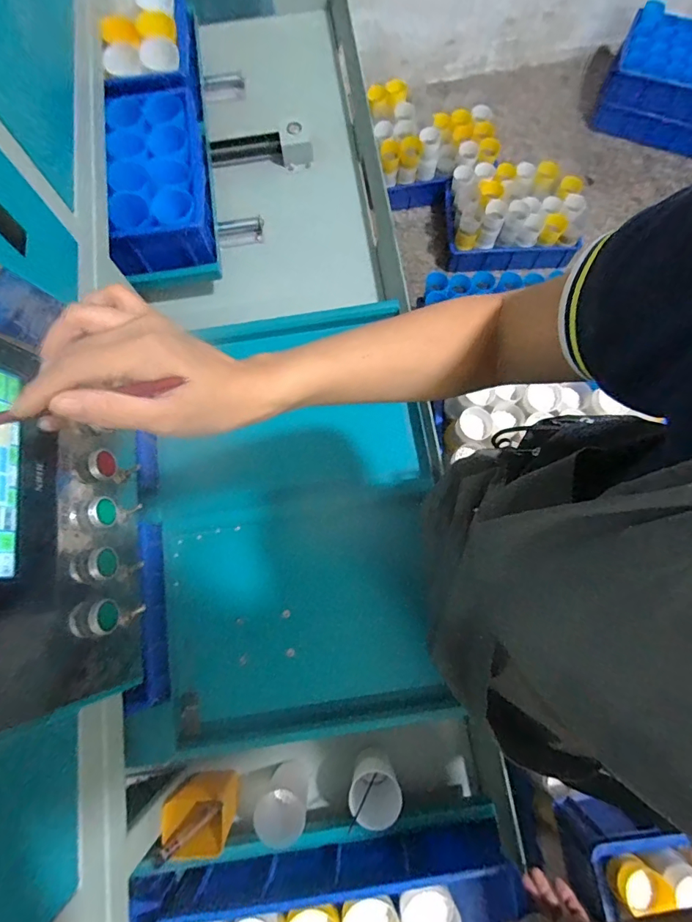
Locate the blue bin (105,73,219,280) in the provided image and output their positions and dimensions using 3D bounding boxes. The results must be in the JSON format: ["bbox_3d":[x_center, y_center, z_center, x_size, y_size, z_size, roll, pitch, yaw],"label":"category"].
[{"bbox_3d":[-0.298,-0.462,0.731,0.150,0.089,0.310,-7,77,0],"label":"blue bin"}]

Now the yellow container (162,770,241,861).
[{"bbox_3d":[-0.182,0.457,0.591,0.082,0.098,0.067,0,77,1],"label":"yellow container"}]

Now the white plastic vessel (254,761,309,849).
[{"bbox_3d":[-0.081,0.456,0.602,0.053,0.100,0.055,0,77,1],"label":"white plastic vessel"}]

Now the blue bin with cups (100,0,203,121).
[{"bbox_3d":[-0.333,-0.706,0.771,0.136,0.093,0.266,-8,77,0],"label":"blue bin with cups"}]

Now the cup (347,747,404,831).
[{"bbox_3d":[0.035,0.416,0.577,0.064,0.067,0.063,0,77,1],"label":"cup"}]

